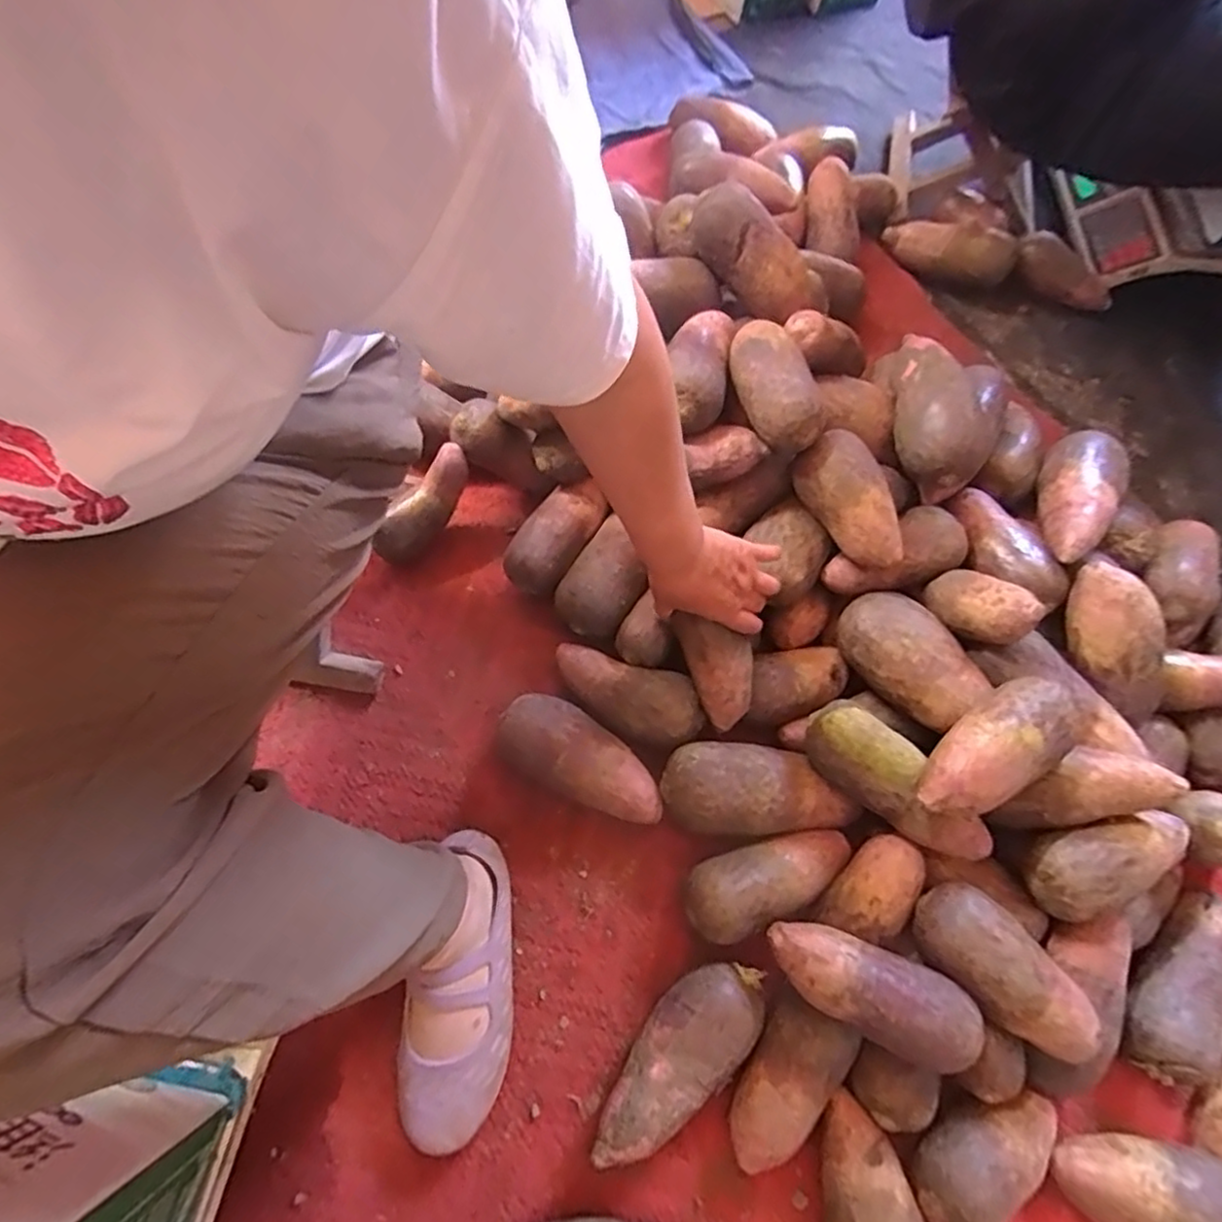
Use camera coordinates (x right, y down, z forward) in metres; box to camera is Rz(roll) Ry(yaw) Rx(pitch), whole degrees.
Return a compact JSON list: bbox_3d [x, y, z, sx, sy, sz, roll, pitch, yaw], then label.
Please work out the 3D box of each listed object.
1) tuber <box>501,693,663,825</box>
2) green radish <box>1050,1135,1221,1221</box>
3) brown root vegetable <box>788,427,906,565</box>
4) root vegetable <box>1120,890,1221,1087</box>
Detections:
[{"bbox_3d":[-0.028,0.148,0.650,0.176,0.069,0.077,31,69,7],"label":"tuber"},{"bbox_3d":[0.446,0.486,0.548,0.130,0.088,0.081,15,68,1],"label":"green radish"},{"bbox_3d":[0.235,-0.102,0.646,0.061,0.075,0.132,-36,76,-17],"label":"brown root vegetable"},{"bbox_3d":[0.527,0.344,0.612,0.062,0.059,0.170,38,70,9],"label":"root vegetable"}]

